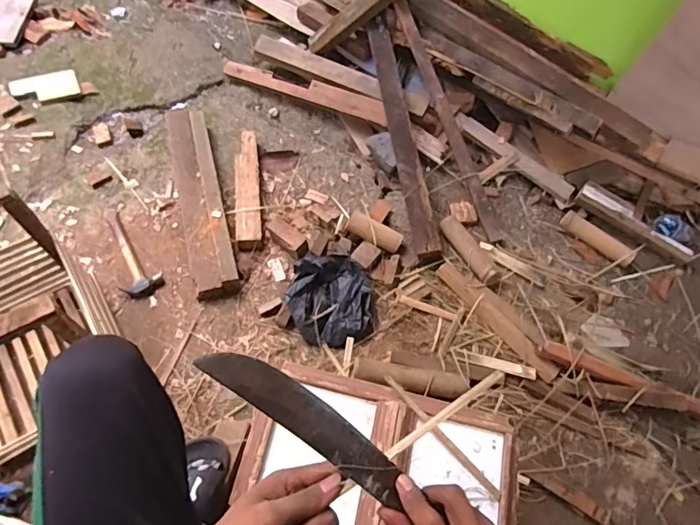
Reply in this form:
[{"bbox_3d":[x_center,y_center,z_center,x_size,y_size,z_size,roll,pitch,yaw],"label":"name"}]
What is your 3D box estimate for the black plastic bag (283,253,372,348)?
[{"bbox_3d":[-0.044,0.079,1.105,0.188,0.058,0.218,-1,63,-3],"label":"black plastic bag"}]

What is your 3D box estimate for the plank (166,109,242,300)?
[{"bbox_3d":[-0.379,-0.177,1.216,0.107,0.054,0.587,-14,64,-10],"label":"plank"}]

